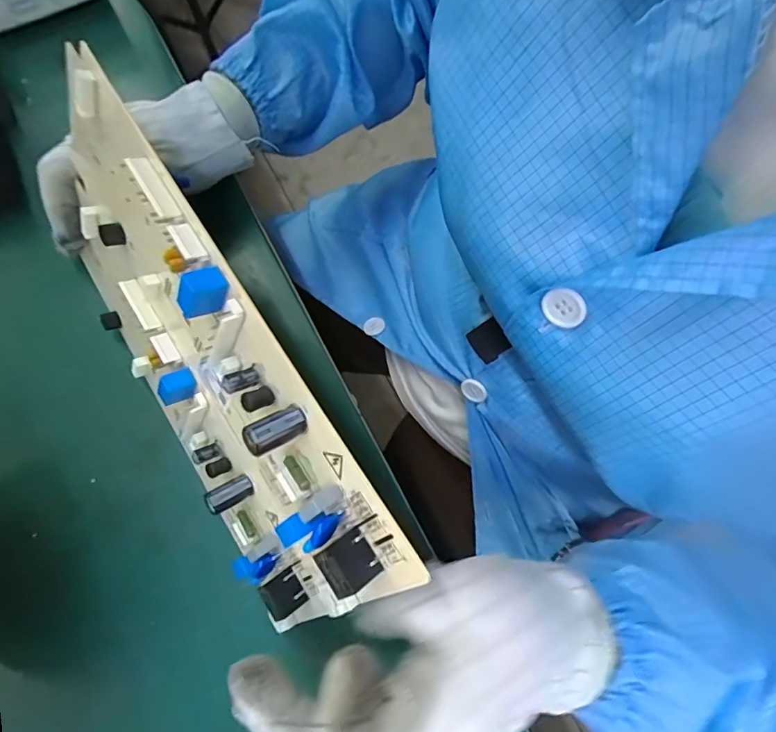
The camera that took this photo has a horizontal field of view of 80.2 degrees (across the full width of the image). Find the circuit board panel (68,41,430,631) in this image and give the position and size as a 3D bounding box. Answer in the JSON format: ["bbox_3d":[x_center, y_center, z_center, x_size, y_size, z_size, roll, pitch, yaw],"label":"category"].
[{"bbox_3d":[-0.103,-0.002,0.233,0.024,0.148,0.279,-23,71,-43],"label":"circuit board panel"}]

